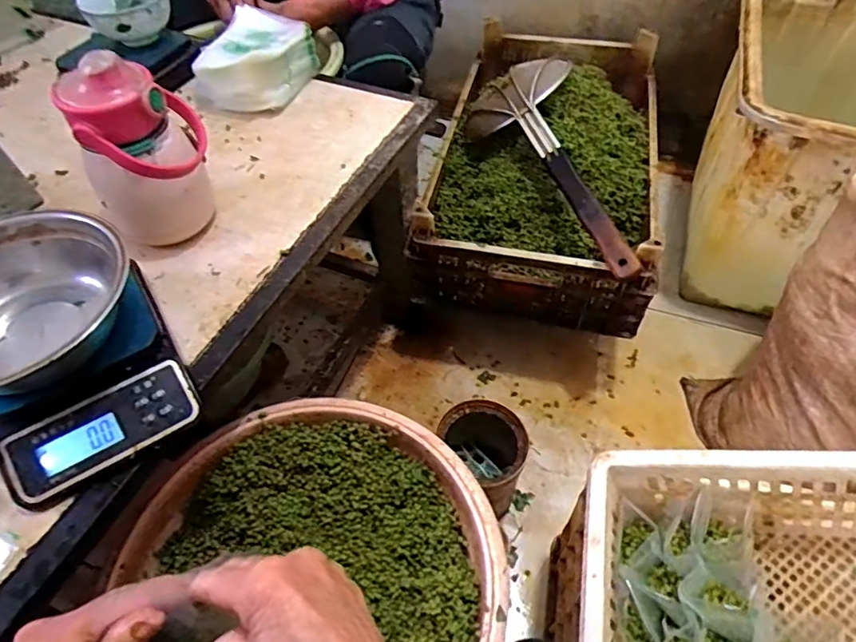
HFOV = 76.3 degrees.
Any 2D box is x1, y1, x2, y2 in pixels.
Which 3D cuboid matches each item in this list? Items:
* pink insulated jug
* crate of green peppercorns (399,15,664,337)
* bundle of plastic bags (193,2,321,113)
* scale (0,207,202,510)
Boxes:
[{"bbox_3d":[-0.298,-0.171,0.572,0.125,0.185,0.103,-20,55,-13],"label":"pink insulated jug"},{"bbox_3d":[0.225,-0.326,1.019,0.386,0.211,0.665,11,54,10],"label":"crate of green peppercorns"},{"bbox_3d":[-0.254,-0.371,0.794,0.123,0.080,0.156,25,58,20],"label":"bundle of plastic bags"},{"bbox_3d":[-0.328,0.023,0.467,0.186,0.111,0.226,-33,58,-21],"label":"scale"}]

